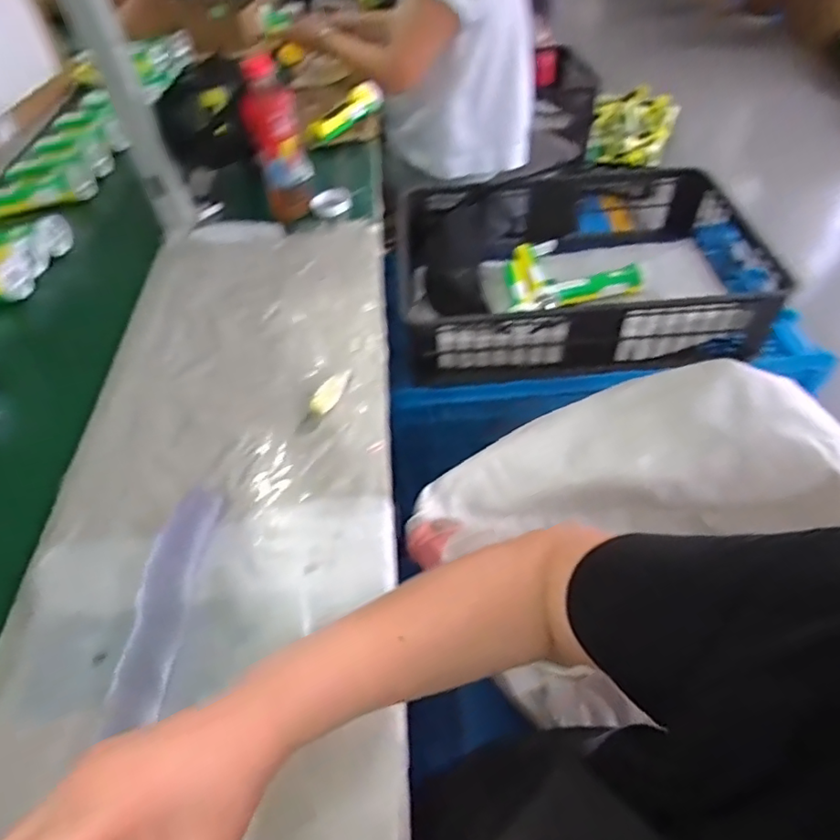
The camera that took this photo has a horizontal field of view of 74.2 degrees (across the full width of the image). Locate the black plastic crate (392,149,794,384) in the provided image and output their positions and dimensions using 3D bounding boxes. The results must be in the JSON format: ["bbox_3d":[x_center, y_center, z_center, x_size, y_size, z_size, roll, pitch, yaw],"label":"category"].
[{"bbox_3d":[0.266,-0.278,0.999,0.577,0.156,0.453,-5,50,1],"label":"black plastic crate"}]

